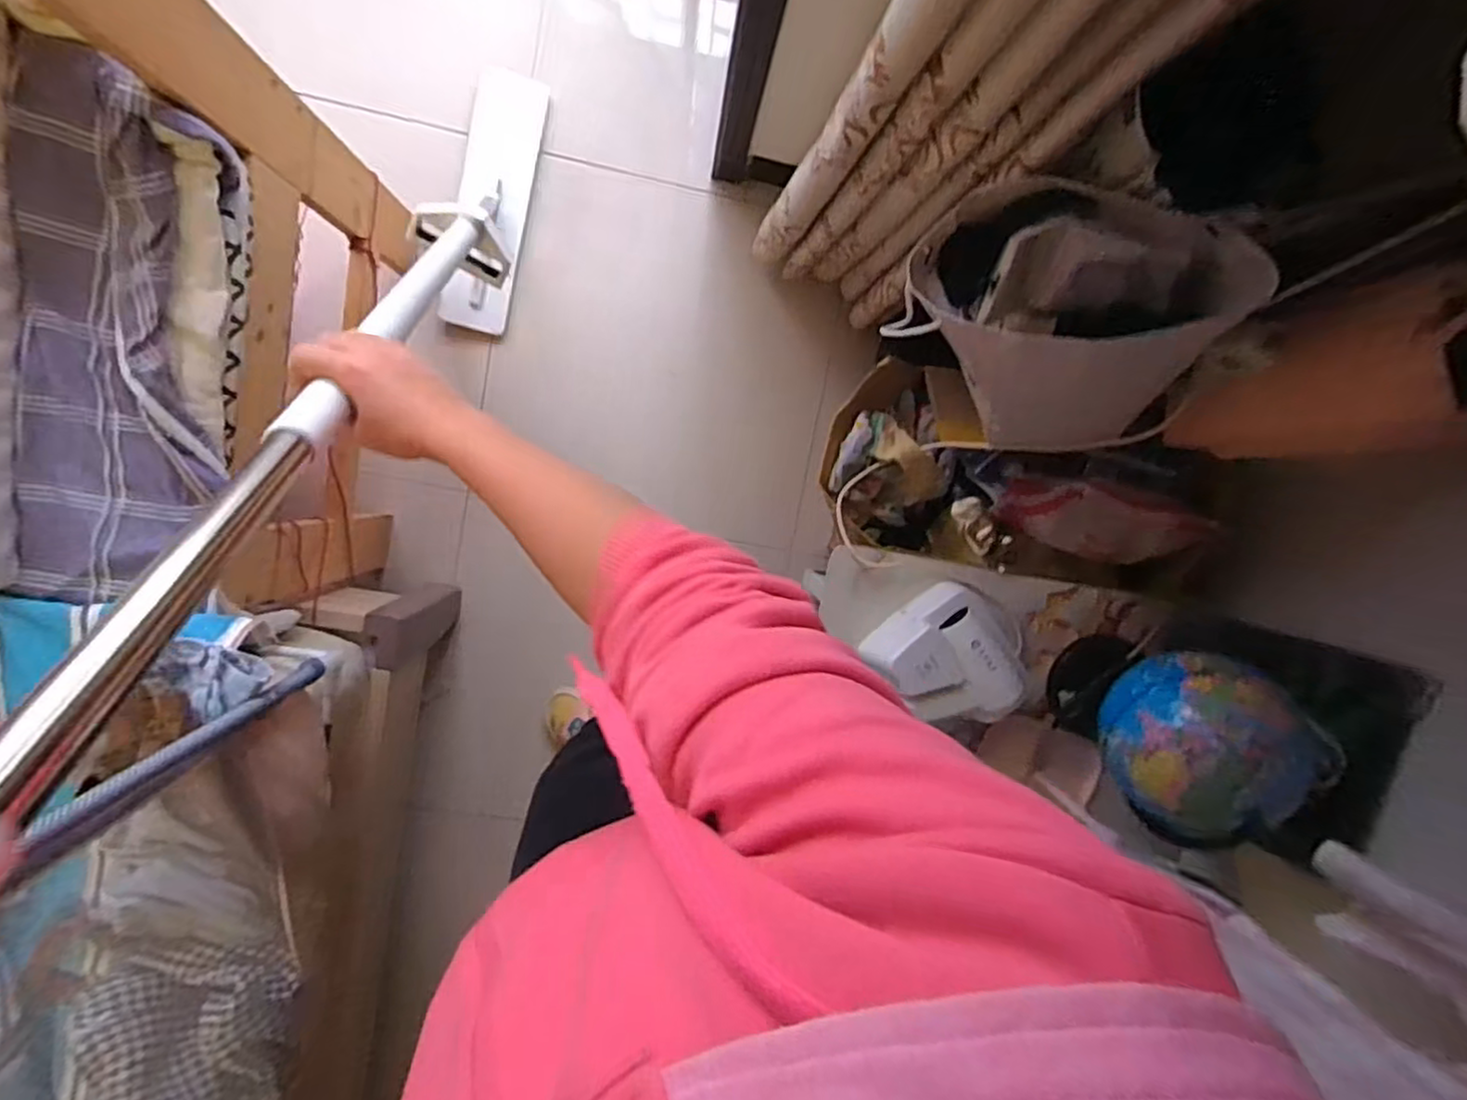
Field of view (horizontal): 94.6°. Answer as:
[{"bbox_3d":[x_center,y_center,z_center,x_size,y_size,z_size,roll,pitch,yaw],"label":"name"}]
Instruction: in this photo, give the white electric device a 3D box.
[{"bbox_3d":[0.280,0.143,0.875,0.167,0.083,0.173,-44,99,0],"label":"white electric device"}]

